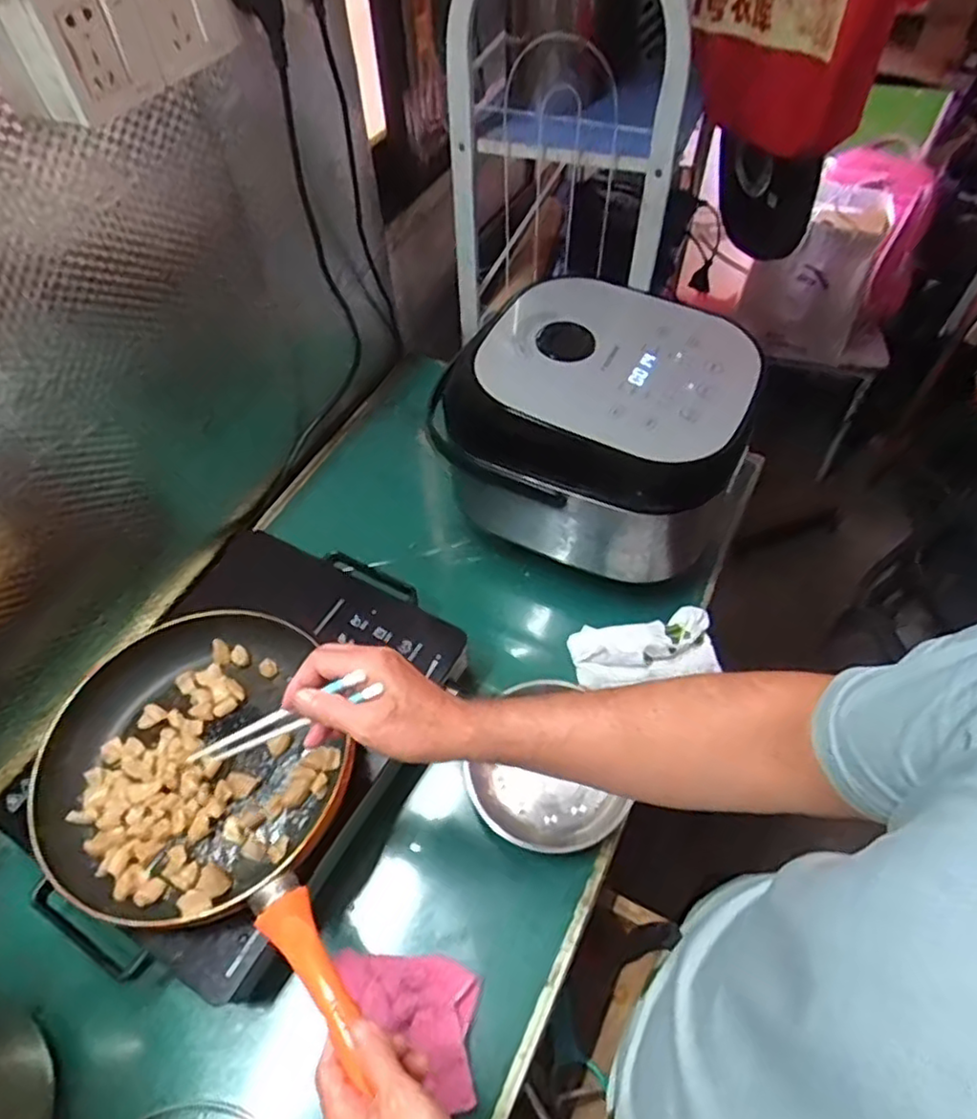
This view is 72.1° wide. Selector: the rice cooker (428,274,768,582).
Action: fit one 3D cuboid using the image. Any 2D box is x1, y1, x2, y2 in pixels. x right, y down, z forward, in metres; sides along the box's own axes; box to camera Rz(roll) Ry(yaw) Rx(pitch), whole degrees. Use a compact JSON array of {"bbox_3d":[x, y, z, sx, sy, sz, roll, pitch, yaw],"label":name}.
[{"bbox_3d":[0.117,-0.155,0.777,0.323,0.206,0.257,23,58,17],"label":"rice cooker"}]

